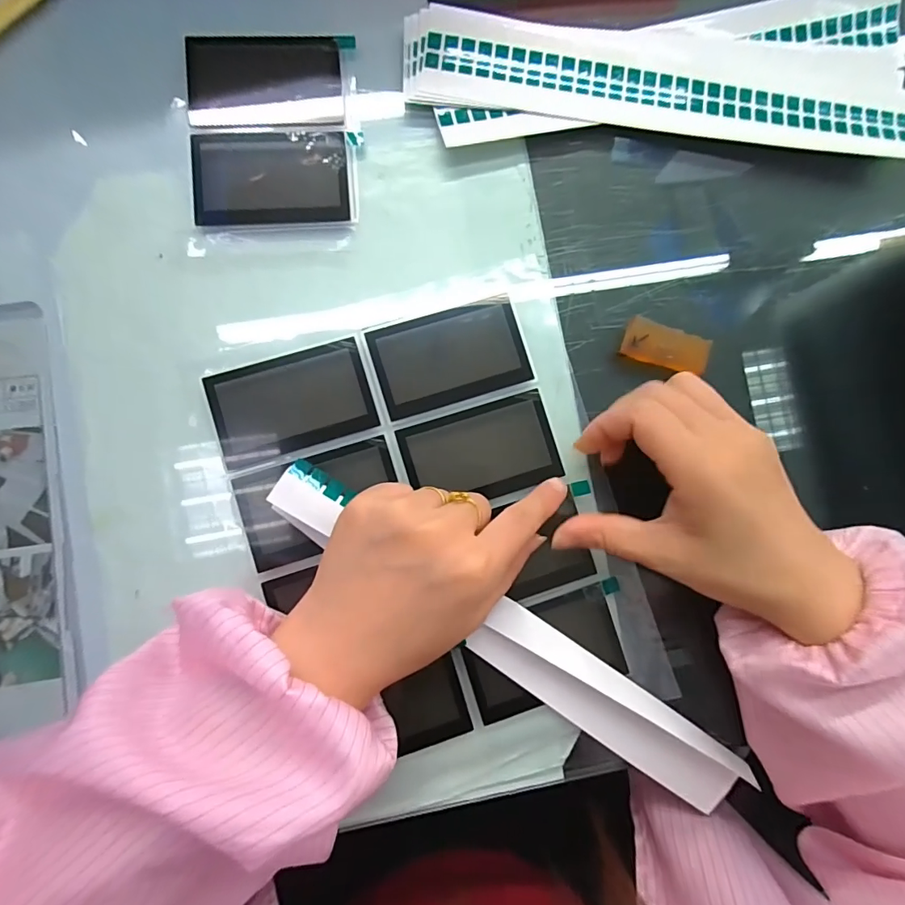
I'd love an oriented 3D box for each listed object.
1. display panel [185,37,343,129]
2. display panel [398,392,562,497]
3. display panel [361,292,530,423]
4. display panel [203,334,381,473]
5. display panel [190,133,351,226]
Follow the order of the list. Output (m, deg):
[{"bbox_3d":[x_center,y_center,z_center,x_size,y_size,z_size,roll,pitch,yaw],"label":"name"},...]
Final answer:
[{"bbox_3d":[-0.107,-0.213,0.263,0.086,0.004,0.055,-3,86,-4],"label":"display panel"},{"bbox_3d":[0.016,0.000,0.260,0.084,0.006,0.050,-16,85,-5],"label":"display panel"},{"bbox_3d":[-0.001,-0.055,0.261,0.084,0.004,0.053,-17,88,-5],"label":"display panel"},{"bbox_3d":[-0.088,-0.027,0.253,0.084,0.005,0.052,-17,88,-5],"label":"display panel"},{"bbox_3d":[-0.103,-0.156,0.260,0.084,0.005,0.049,-5,87,-4],"label":"display panel"}]

